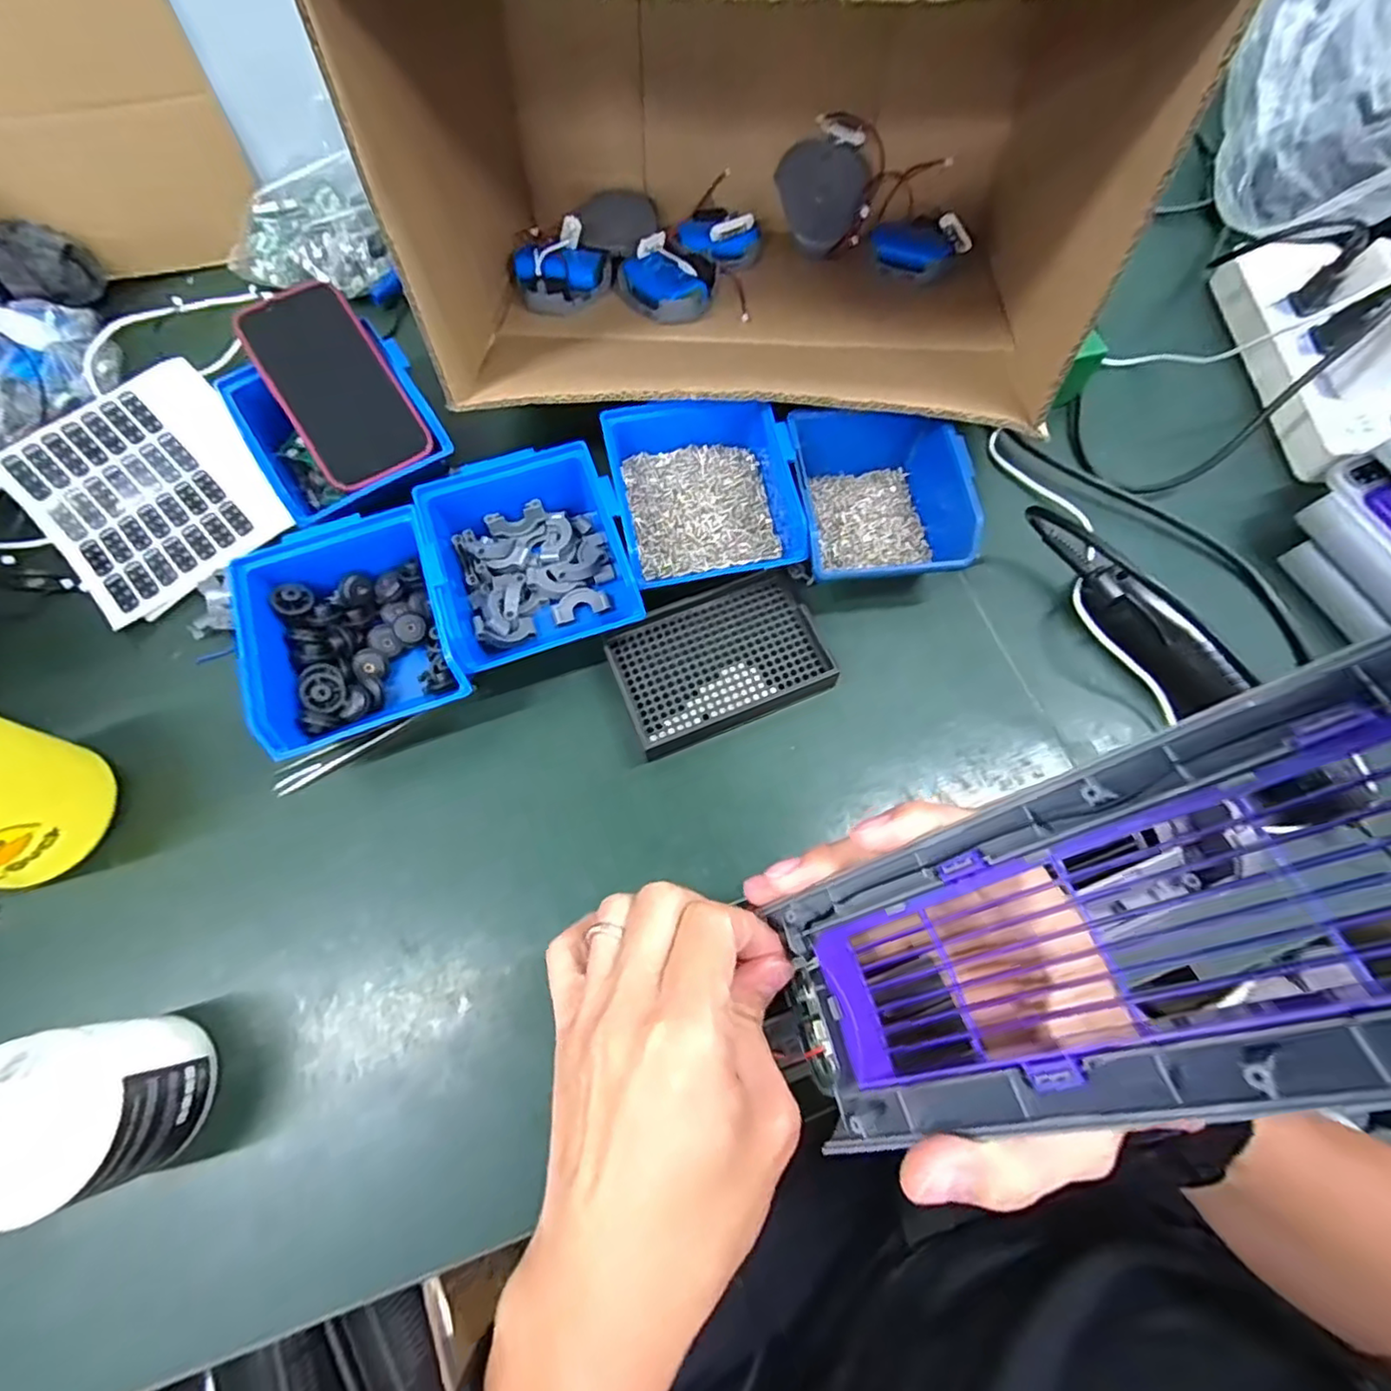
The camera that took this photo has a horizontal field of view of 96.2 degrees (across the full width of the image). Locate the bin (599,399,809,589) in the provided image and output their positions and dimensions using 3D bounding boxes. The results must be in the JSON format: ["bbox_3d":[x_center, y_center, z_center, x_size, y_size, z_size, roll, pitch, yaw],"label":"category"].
[{"bbox_3d":[0.007,-0.139,0.425,0.120,0.054,0.135,-12,71,-3],"label":"bin"}]

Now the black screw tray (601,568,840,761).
[{"bbox_3d":[0.016,-0.027,0.409,0.135,0.013,0.097,-21,70,-8],"label":"black screw tray"}]

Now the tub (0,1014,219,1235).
[{"bbox_3d":[-0.290,0.195,0.295,0.069,0.083,0.066,0,68,0],"label":"tub"}]

